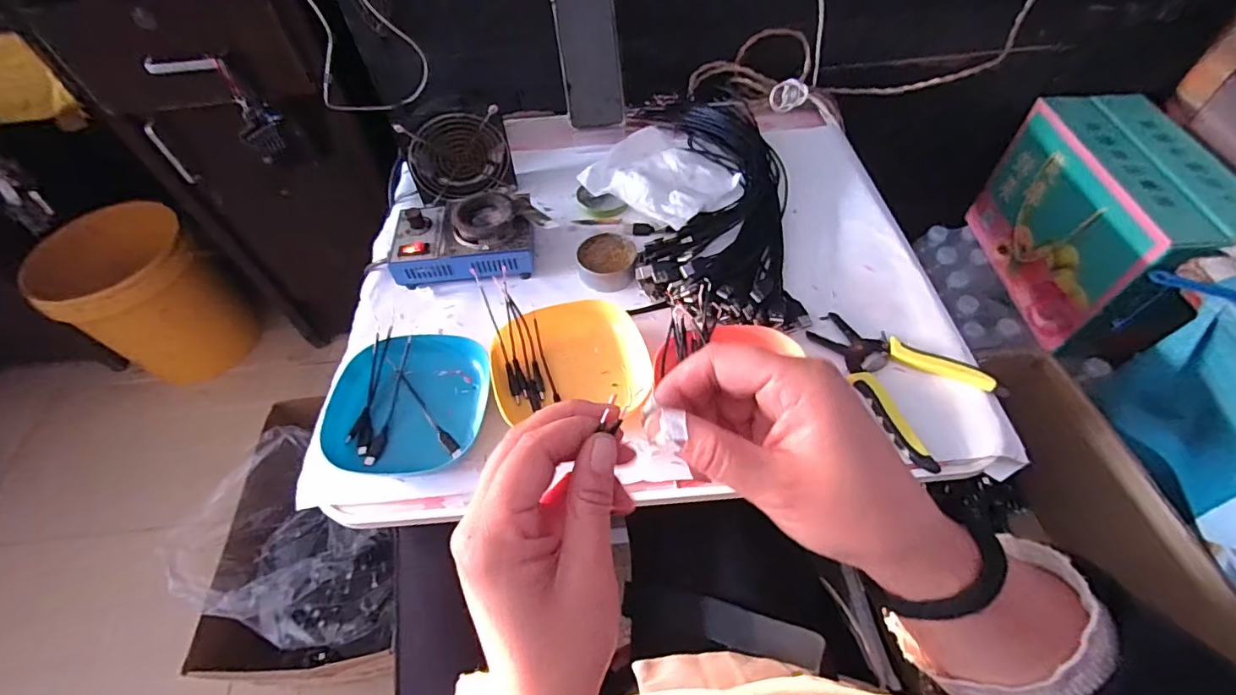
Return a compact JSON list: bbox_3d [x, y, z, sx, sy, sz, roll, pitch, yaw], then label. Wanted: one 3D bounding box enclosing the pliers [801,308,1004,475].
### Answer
[{"bbox_3d":[0.264,0.020,0.483,0.116,0.012,0.159,-24,57,-13],"label":"pliers"}]

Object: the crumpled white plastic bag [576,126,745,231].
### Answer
[{"bbox_3d":[0.061,-0.211,0.650,0.163,0.032,0.150,-37,61,-20],"label":"crumpled white plastic bag"}]

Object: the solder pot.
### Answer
[{"bbox_3d":[-0.166,-0.122,0.587,0.160,0.060,0.106,-7,55,-1],"label":"solder pot"}]

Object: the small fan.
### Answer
[{"bbox_3d":[-0.190,-0.231,0.636,0.119,0.110,0.045,-15,56,-7],"label":"small fan"}]

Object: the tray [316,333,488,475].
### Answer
[{"bbox_3d":[-0.189,0.048,0.480,0.133,0.028,0.126,-3,55,2],"label":"tray"}]

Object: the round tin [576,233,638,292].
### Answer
[{"bbox_3d":[-0.011,-0.091,0.572,0.062,0.026,0.063,-2,55,2],"label":"round tin"}]

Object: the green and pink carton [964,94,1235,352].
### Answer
[{"bbox_3d":[0.736,-0.192,0.817,0.152,0.234,0.330,-4,55,1],"label":"green and pink carton"}]

